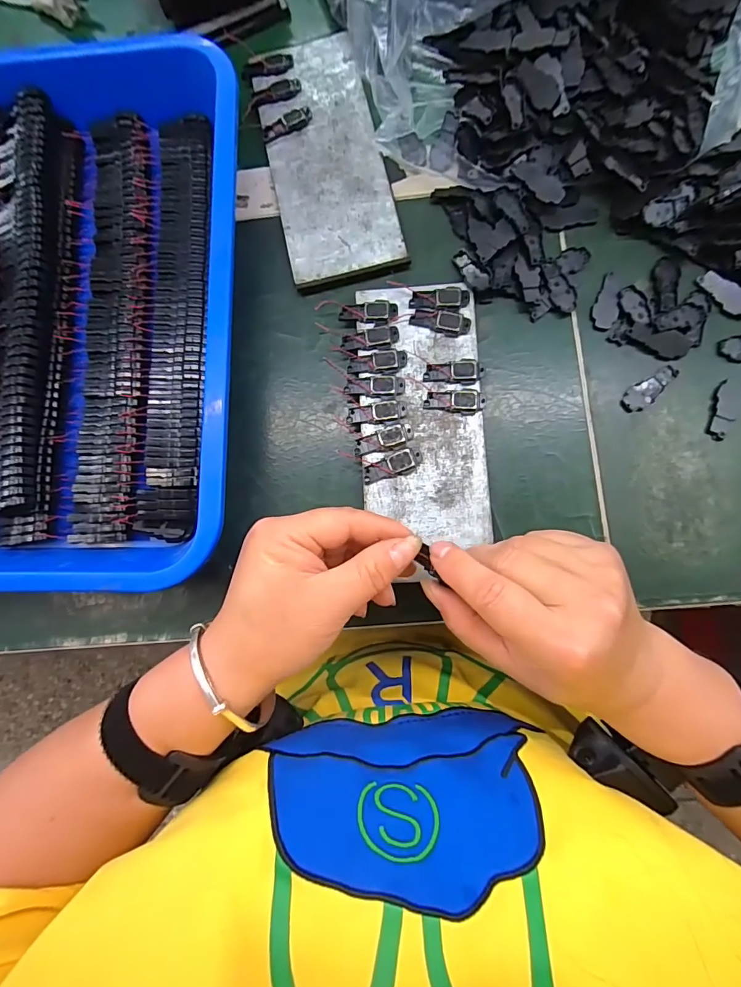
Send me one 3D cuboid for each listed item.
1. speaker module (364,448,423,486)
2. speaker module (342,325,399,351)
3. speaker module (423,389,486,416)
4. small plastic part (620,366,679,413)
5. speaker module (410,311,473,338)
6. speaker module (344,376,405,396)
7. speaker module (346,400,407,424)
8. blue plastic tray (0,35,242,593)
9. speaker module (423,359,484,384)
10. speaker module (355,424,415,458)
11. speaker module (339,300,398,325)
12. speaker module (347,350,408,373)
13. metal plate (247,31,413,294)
[{"bbox_3d":[0.014,-0.017,0.278,0.039,0.006,0.015,-22,81,1],"label":"speaker module"},{"bbox_3d":[0.000,-0.103,0.291,0.038,0.004,0.015,-12,81,2],"label":"speaker module"},{"bbox_3d":[0.055,-0.060,0.282,0.038,0.005,0.016,6,82,5],"label":"speaker module"},{"bbox_3d":[0.180,-0.068,0.281,0.040,0.004,0.016,-38,81,-2],"label":"small plastic part"},{"bbox_3d":[0.047,-0.115,0.290,0.039,0.004,0.015,17,83,6],"label":"speaker module"},{"bbox_3d":[0.003,-0.070,0.286,0.039,0.005,0.013,1,82,4],"label":"speaker module"},{"bbox_3d":[0.004,-0.053,0.284,0.039,0.005,0.013,-7,81,3],"label":"speaker module"},{"bbox_3d":[-0.214,-0.130,0.295,0.262,0.048,0.377,-1,82,4],"label":"blue plastic tray"},{"bbox_3d":[0.055,-0.080,0.285,0.038,0.005,0.016,2,82,4],"label":"speaker module"},{"bbox_3d":[0.008,-0.035,0.281,0.039,0.004,0.014,-14,81,2],"label":"speaker module"},{"bbox_3d":[-0.002,-0.123,0.294,0.038,0.006,0.016,4,82,5],"label":"speaker module"},{"bbox_3d":[0.004,-0.086,0.288,0.039,0.004,0.014,-6,81,3],"label":"speaker module"},{"bbox_3d":[-0.033,-0.244,0.314,0.080,0.006,0.196,-14,81,2],"label":"metal plate"}]

